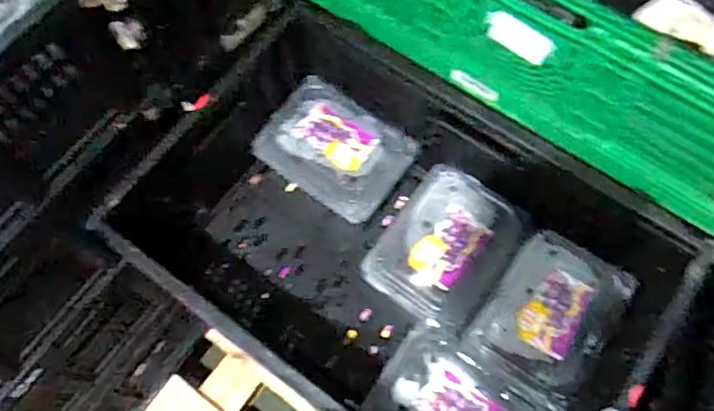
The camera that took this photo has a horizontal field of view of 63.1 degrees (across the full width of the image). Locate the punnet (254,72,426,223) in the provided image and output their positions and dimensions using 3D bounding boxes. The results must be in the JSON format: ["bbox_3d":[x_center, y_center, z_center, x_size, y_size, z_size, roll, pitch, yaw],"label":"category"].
[{"bbox_3d":[-0.030,-0.085,0.851,0.194,0.058,0.145,32,71,15],"label":"punnet"}]

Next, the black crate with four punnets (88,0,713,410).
[{"bbox_3d":[0.050,0.070,0.759,0.593,0.239,0.405,32,71,16],"label":"black crate with four punnets"}]

